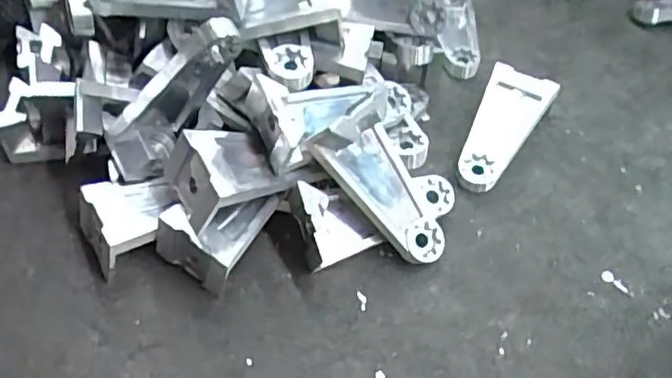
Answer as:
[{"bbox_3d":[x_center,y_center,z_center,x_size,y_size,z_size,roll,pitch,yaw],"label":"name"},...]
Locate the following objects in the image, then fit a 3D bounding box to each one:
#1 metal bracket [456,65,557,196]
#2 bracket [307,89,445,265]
[{"bbox_3d":[0.104,-0.039,0.403,0.040,0.014,0.090,26,66,17],"label":"metal bracket"},{"bbox_3d":[0.031,-0.003,0.343,0.034,0.094,0.042,-10,29,50],"label":"bracket"}]

